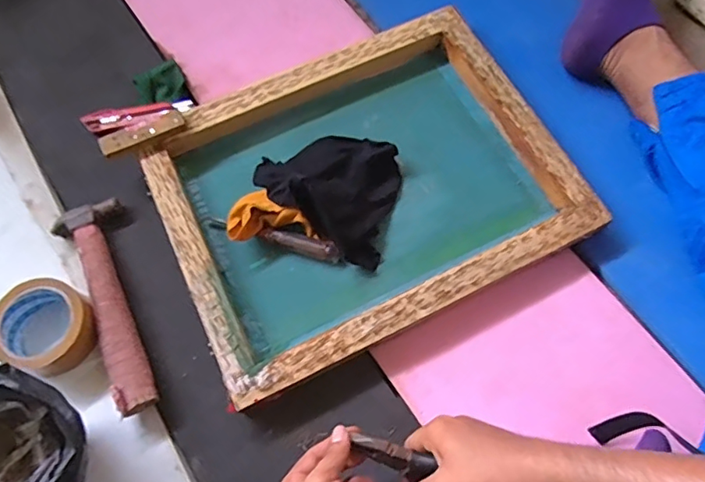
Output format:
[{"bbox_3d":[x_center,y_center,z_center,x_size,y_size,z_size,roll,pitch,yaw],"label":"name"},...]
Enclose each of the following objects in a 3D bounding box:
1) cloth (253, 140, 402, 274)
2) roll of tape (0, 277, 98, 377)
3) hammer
[{"bbox_3d":[-0.013,-0.079,0.672,0.187,0.067,0.148,36,72,15],"label":"cloth"},{"bbox_3d":[-0.340,0.096,0.608,0.099,0.056,0.095,-1,67,1],"label":"roll of tape"},{"bbox_3d":[-0.278,0.071,0.626,0.069,0.038,0.259,-22,68,-8],"label":"hammer"}]

